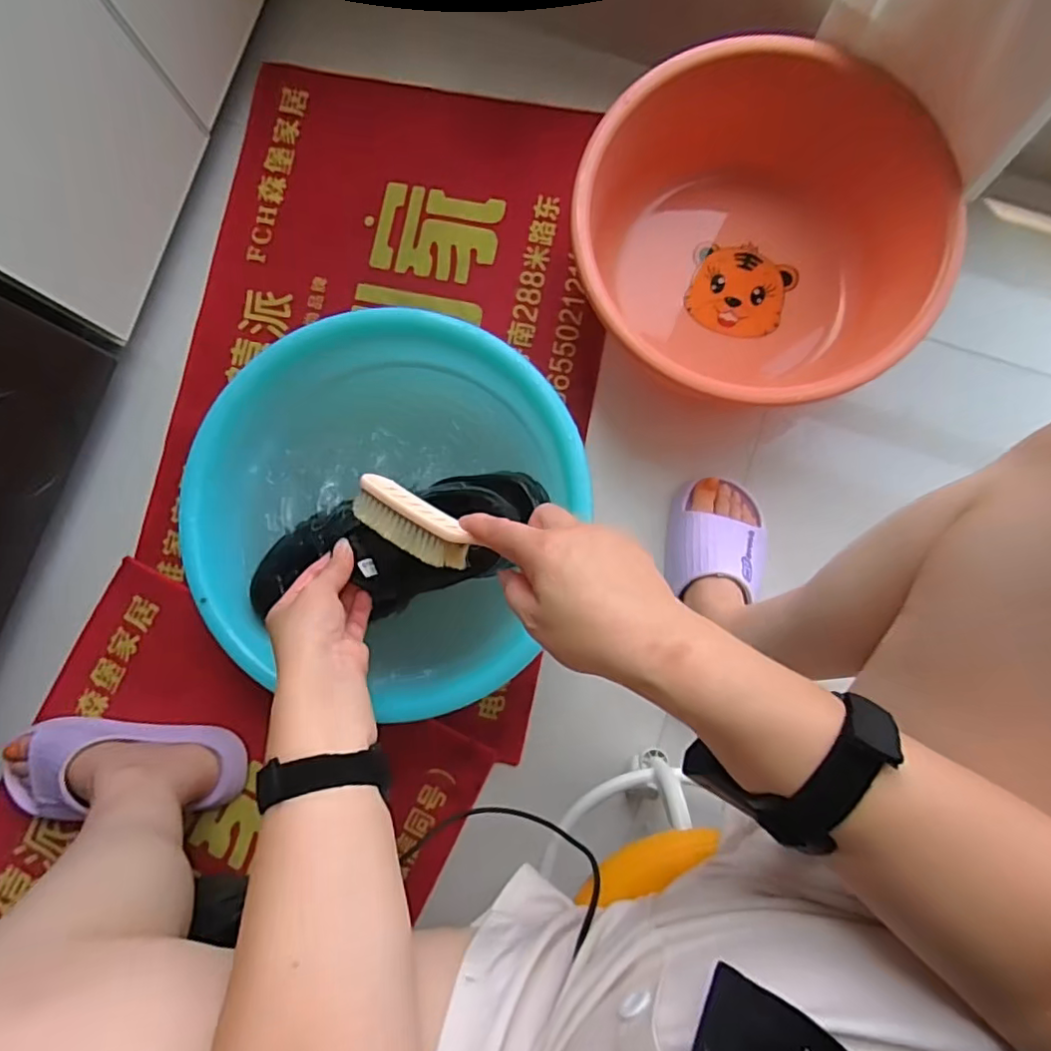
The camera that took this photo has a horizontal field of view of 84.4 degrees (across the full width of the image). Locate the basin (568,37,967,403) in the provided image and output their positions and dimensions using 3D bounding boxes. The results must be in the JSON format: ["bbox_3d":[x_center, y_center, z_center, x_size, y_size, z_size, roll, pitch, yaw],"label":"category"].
[{"bbox_3d":[0.228,-0.293,0.615,0.339,0.142,0.330,0,85,2],"label":"basin"}]

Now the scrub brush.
[{"bbox_3d":[-0.084,-0.003,0.415,0.098,0.034,0.037,32,87,22],"label":"scrub brush"}]

